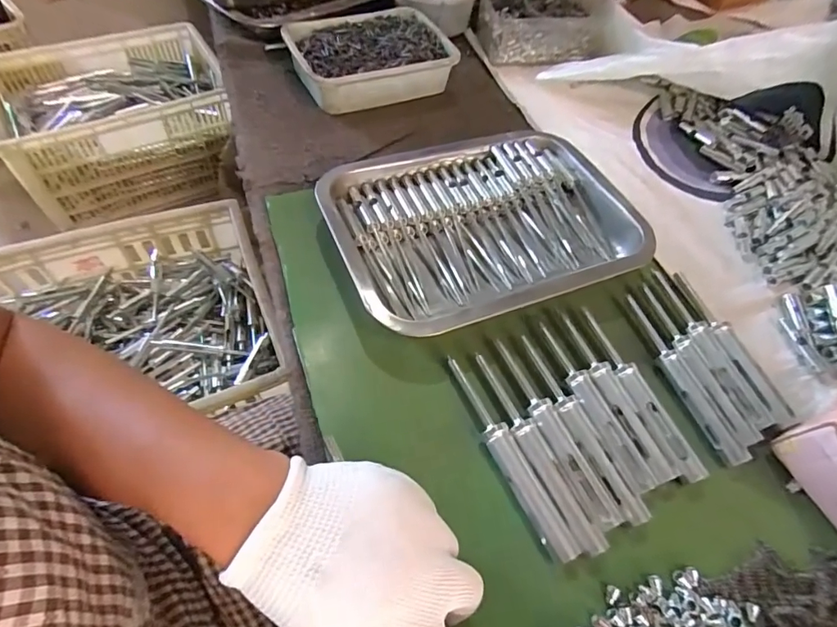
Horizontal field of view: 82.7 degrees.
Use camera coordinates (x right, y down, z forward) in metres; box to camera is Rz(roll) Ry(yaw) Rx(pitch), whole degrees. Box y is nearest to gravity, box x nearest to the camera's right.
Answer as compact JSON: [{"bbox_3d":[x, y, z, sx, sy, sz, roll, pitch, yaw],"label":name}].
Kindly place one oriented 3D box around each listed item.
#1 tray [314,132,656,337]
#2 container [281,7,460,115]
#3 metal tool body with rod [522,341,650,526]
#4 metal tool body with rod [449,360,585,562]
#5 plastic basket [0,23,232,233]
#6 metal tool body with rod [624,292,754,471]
[{"bbox_3d":[0.057,-0.078,0.415,0.255,0.035,0.187,-17,60,-17],"label":"tray"},{"bbox_3d":[-0.053,-0.294,0.544,0.176,0.044,0.128,-18,60,-17],"label":"container"},{"bbox_3d":[0.109,0.076,0.333,0.020,0.016,0.142,-17,60,-17],"label":"metal tool body with rod"},{"bbox_3d":[0.058,0.091,0.311,0.015,0.013,0.139,-21,61,-19],"label":"metal tool body with rod"},{"bbox_3d":[-0.664,-0.425,1.074,0.445,0.230,0.307,-20,61,-19],"label":"plastic basket"},{"bbox_3d":[0.198,0.047,0.361,0.016,0.012,0.139,-16,60,-16],"label":"metal tool body with rod"}]

